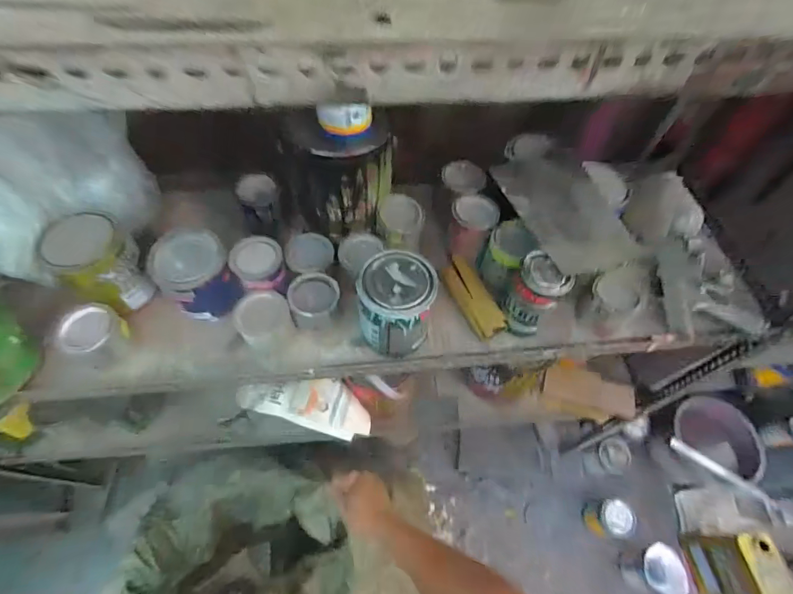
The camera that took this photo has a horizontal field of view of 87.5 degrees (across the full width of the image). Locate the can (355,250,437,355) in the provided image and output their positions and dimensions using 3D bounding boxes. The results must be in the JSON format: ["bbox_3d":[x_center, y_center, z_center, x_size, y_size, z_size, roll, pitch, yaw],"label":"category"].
[{"bbox_3d":[-0.003,0.020,0.582,0.100,0.127,0.108,2,58,-3],"label":"can"}]

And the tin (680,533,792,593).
[{"bbox_3d":[0.946,0.771,1.171,0.129,0.261,0.176,2,58,-3],"label":"tin"}]

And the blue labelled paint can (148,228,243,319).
[{"bbox_3d":[-0.296,-0.030,0.617,0.098,0.099,0.095,2,58,-3],"label":"blue labelled paint can"}]

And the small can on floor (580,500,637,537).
[{"bbox_3d":[0.634,0.662,1.235,0.090,0.113,0.101,-2,58,-6],"label":"small can on floor"}]

